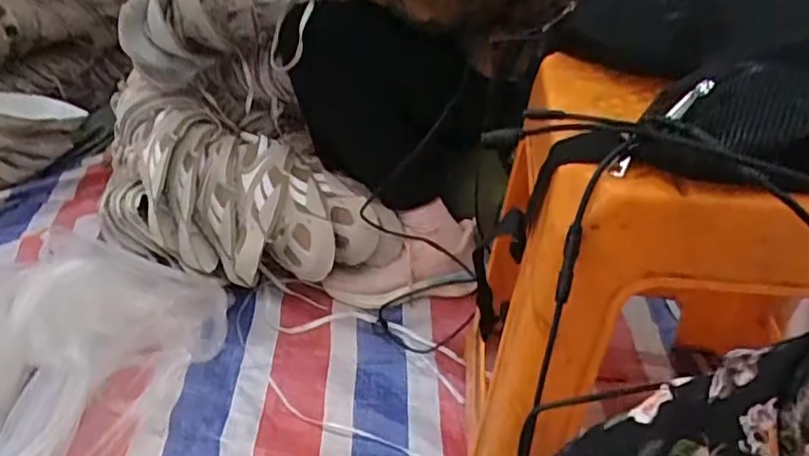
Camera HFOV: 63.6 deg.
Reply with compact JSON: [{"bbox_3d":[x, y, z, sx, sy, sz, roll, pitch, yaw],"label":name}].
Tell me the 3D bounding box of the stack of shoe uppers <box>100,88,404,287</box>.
[{"bbox_3d":[-0.253,-0.050,0.994,0.462,0.216,0.214,16,38,19],"label":"stack of shoe uppers"}]

